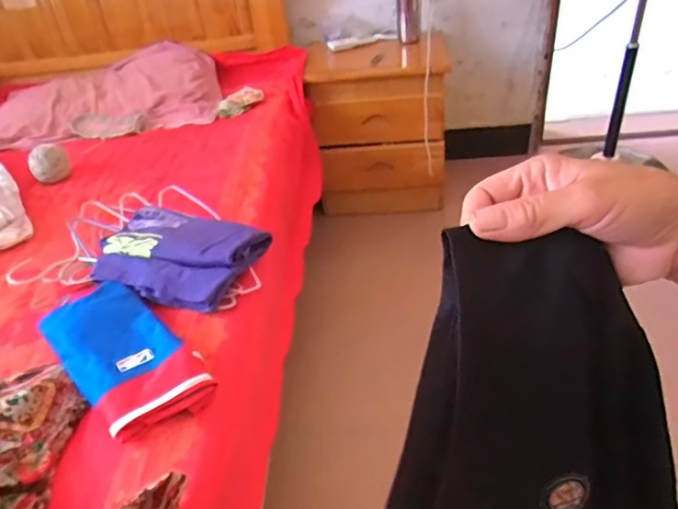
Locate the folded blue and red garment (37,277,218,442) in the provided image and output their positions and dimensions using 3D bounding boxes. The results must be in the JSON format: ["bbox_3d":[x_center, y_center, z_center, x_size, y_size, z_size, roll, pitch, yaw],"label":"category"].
[{"bbox_3d":[-0.291,0.133,0.720,0.133,0.043,0.288,-33,44,-30],"label":"folded blue and red garment"}]

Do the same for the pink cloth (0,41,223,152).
[{"bbox_3d":[-0.681,-0.492,1.592,0.612,0.088,0.474,-8,37,-1],"label":"pink cloth"}]

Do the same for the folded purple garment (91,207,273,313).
[{"bbox_3d":[-0.276,-0.001,0.890,0.267,0.049,0.195,9,40,20],"label":"folded purple garment"}]

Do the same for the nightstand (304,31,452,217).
[{"bbox_3d":[0.130,-0.423,1.741,0.401,0.430,0.365,-2,37,7],"label":"nightstand"}]

